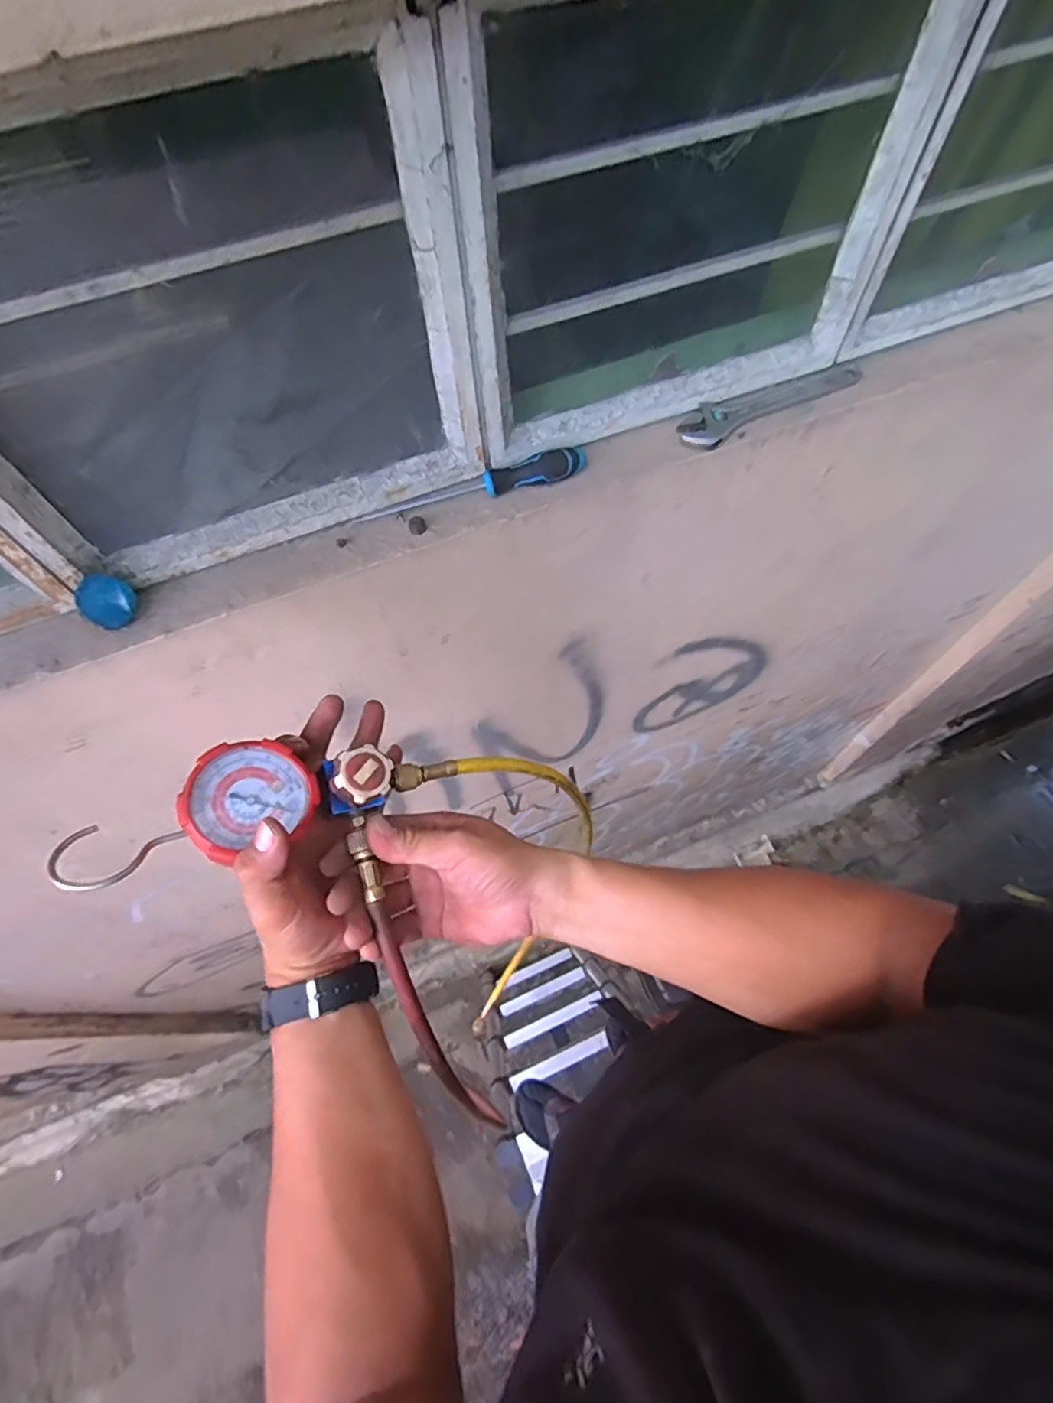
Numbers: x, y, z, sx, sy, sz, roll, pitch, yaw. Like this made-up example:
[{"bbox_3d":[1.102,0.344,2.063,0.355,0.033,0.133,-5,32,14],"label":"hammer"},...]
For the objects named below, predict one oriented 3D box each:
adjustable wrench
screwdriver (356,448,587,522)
[{"bbox_3d":[0.282,-0.346,0.702,0.228,0.016,0.056,-27,65,-11],"label":"adjustable wrench"},{"bbox_3d":[-0.056,-0.235,0.650,0.244,0.035,0.034,-12,63,-3],"label":"screwdriver"}]

